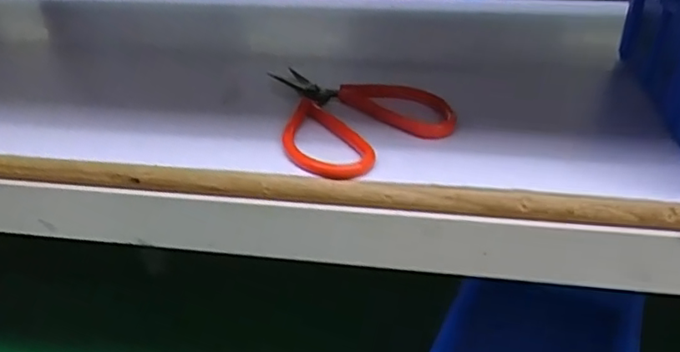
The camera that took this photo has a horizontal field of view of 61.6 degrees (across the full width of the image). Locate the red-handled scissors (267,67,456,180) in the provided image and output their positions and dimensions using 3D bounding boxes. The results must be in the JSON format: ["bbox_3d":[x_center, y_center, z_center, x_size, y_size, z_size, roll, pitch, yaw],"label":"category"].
[{"bbox_3d":[-0.001,-0.037,0.339,0.092,0.020,0.108,-19,34,-31],"label":"red-handled scissors"}]

